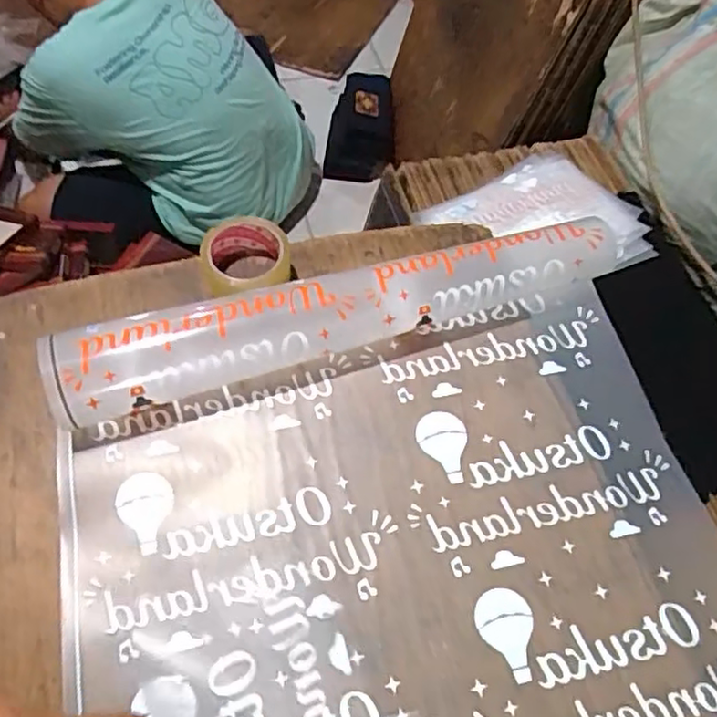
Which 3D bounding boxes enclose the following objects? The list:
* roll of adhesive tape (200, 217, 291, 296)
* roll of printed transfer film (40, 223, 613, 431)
[{"bbox_3d":[-0.121,-0.101,0.716,0.098,0.063,0.103,2,60,-3],"label":"roll of adhesive tape"},{"bbox_3d":[-0.005,-0.051,0.678,0.598,0.075,0.088,-16,63,-13],"label":"roll of printed transfer film"}]

